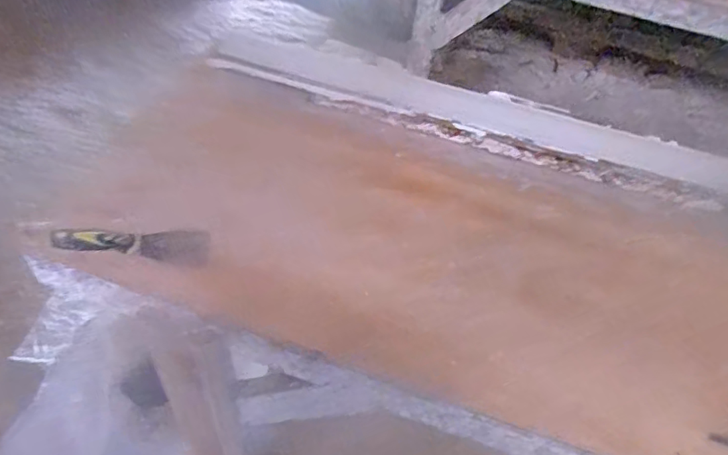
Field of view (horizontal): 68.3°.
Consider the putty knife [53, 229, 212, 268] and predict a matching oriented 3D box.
[{"bbox_3d":[-0.299,0.014,0.700,0.187,0.027,0.058,4,49,-4],"label":"putty knife"}]

